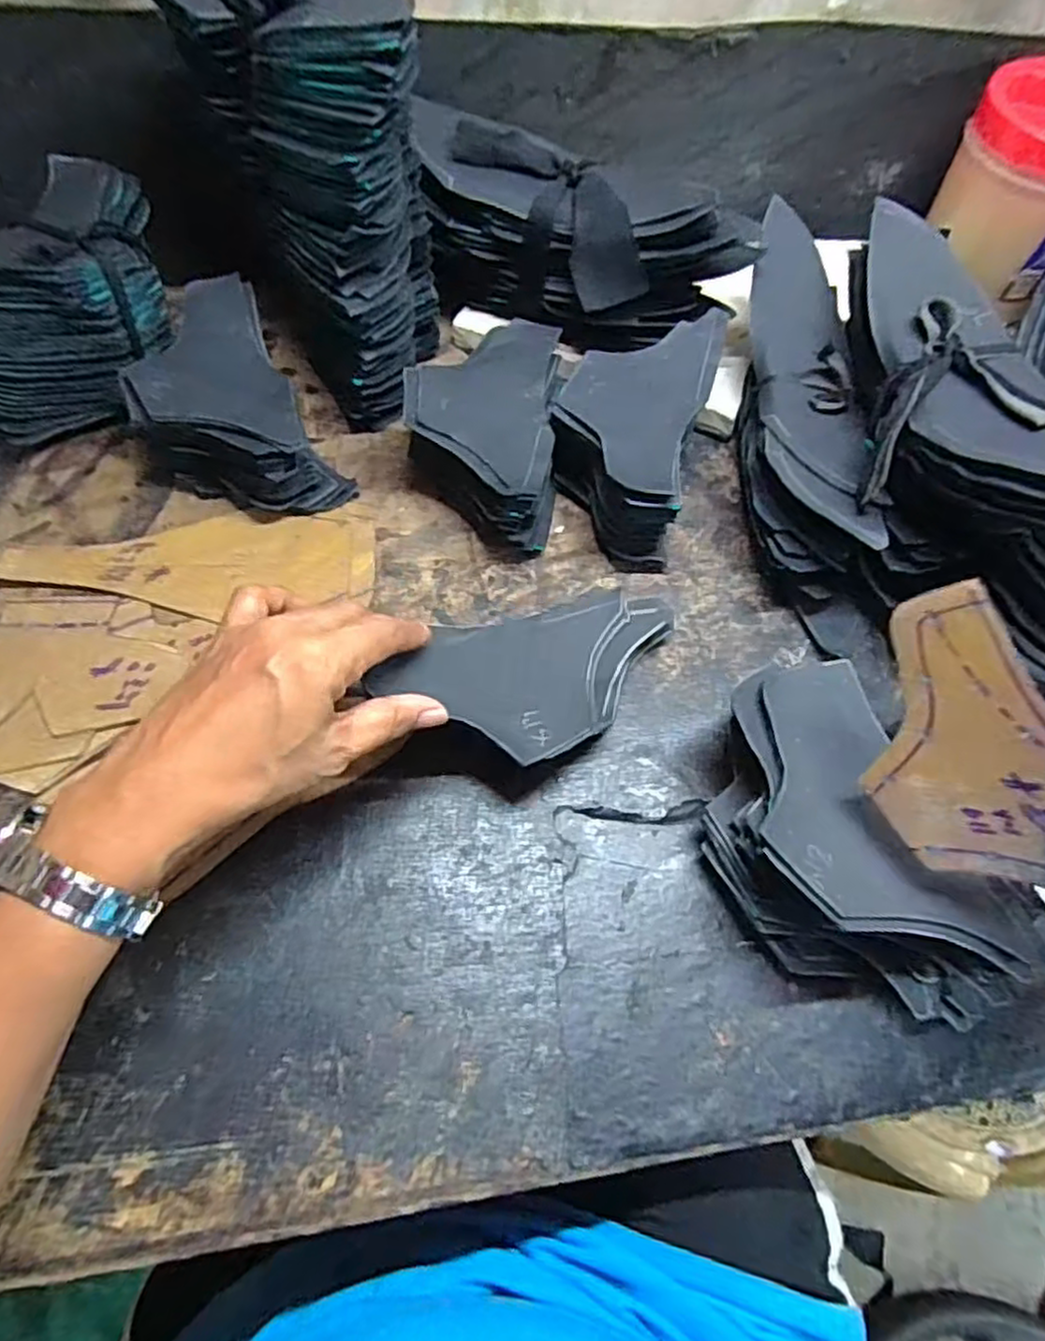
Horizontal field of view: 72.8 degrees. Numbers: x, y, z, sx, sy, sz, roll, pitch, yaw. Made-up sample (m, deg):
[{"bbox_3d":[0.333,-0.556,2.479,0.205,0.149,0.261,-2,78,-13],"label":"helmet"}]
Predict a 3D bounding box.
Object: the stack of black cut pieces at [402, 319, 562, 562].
[{"bbox_3d":[-0.025,-0.150,0.459,0.095,0.058,0.156,0,62,-3],"label":"stack of black cut pieces"}]

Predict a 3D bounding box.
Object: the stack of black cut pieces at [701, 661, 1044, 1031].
[{"bbox_3d":[0.149,0.089,0.336,0.098,0.064,0.176,-22,66,-14],"label":"stack of black cut pieces"}]

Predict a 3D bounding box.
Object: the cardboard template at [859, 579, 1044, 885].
[{"bbox_3d":[0.179,0.026,0.279,0.072,0.111,0.004,17,21,42],"label":"cardboard template"}]

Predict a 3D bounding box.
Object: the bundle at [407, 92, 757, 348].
[{"bbox_3d":[0.031,-0.280,0.479,0.225,0.106,0.085,24,64,9],"label":"bundle"}]

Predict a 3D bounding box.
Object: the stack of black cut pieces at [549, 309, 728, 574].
[{"bbox_3d":[0.067,-0.152,0.456,0.087,0.075,0.151,14,63,4],"label":"stack of black cut pieces"}]

